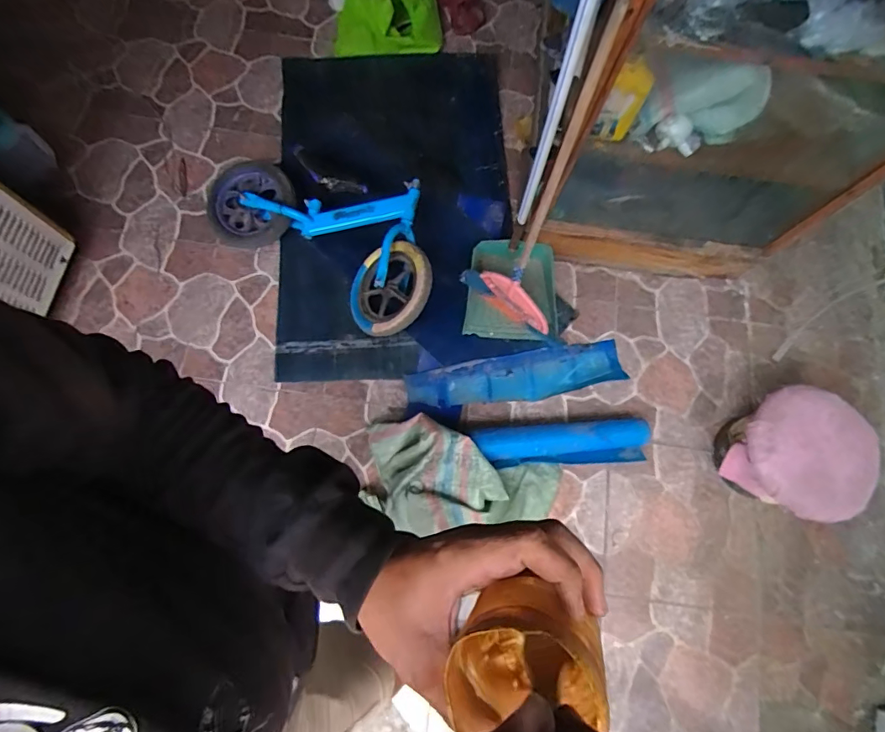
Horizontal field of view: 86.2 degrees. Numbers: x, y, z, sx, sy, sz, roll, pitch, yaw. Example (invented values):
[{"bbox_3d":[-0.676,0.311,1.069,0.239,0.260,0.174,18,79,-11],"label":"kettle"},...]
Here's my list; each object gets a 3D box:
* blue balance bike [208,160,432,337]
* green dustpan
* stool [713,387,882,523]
[{"bbox_3d":[-0.322,-0.420,1.379,0.771,0.174,0.403,34,74,8],"label":"blue balance bike"},{"bbox_3d":[0.207,-0.222,1.383,0.267,0.091,0.276,4,72,-1],"label":"green dustpan"},{"bbox_3d":[0.866,0.236,1.212,0.286,0.293,0.297,1,72,-2],"label":"stool"}]

